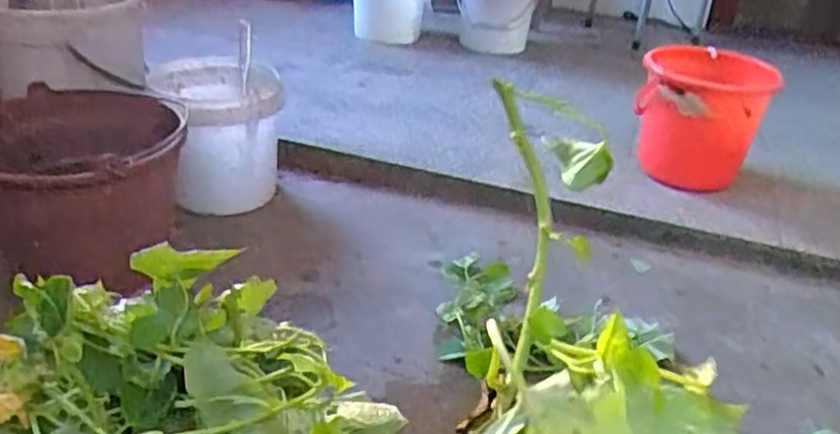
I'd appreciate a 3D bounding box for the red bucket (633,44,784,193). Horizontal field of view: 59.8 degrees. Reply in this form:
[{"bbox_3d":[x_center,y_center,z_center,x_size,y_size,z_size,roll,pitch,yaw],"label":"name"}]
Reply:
[{"bbox_3d":[0.634,-0.224,1.659,0.264,0.268,0.311,13,30,21],"label":"red bucket"}]

